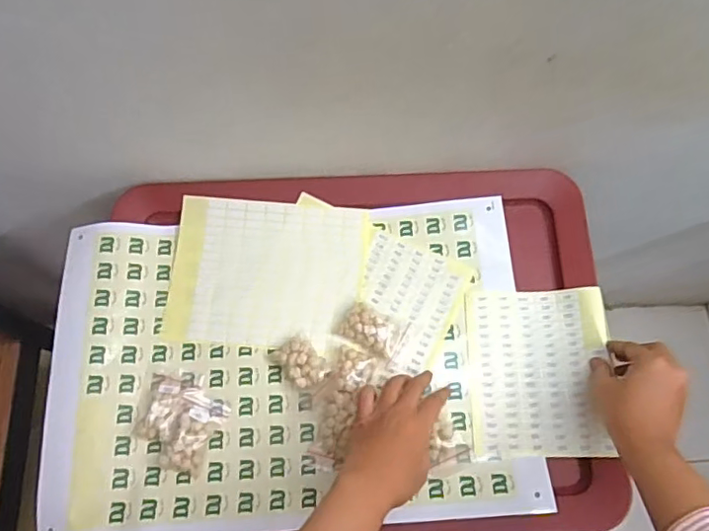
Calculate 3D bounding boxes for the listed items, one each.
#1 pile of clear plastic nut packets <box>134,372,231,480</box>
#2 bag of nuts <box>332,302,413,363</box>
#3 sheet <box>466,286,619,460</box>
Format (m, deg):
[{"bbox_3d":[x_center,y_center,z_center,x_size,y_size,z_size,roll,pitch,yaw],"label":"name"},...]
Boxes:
[{"bbox_3d":[-0.172,0.151,0.554,0.079,0.018,0.092,14,70,6],"label":"pile of clear plastic nut packets"},{"bbox_3d":[0.017,0.066,0.583,0.066,0.016,0.045,29,72,12],"label":"bag of nuts"},{"bbox_3d":[0.185,0.105,0.566,0.133,0.021,0.164,0,69,1],"label":"sheet"}]

